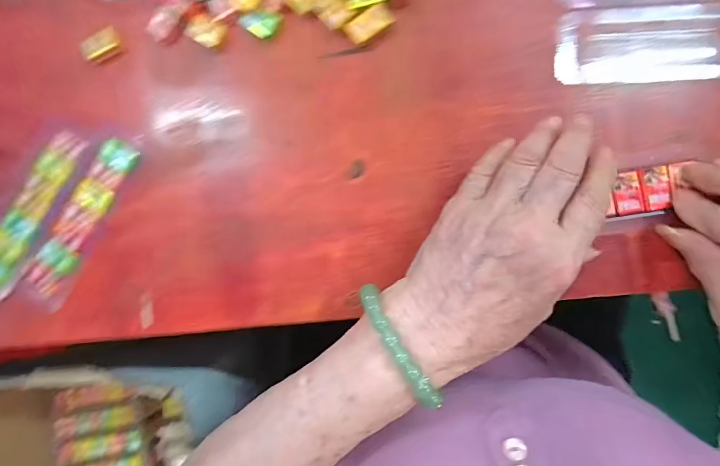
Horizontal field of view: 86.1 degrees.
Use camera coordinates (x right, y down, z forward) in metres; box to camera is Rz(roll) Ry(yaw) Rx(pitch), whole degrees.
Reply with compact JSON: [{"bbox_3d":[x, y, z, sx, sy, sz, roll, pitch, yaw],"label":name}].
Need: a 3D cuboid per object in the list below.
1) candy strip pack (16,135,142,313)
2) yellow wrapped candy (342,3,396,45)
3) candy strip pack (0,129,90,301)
[{"bbox_3d":[-0.202,-0.008,0.278,0.035,0.010,0.134,28,93,7],"label":"candy strip pack"},{"bbox_3d":[0.006,-0.141,0.257,0.031,0.004,0.019,-33,86,6],"label":"yellow wrapped candy"},{"bbox_3d":[-0.243,-0.012,0.283,0.037,0.010,0.138,34,94,6],"label":"candy strip pack"}]

